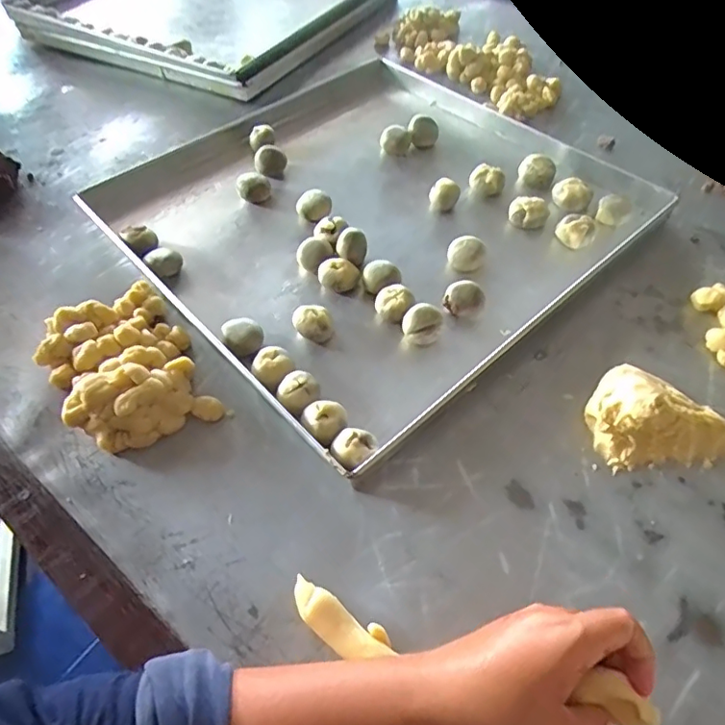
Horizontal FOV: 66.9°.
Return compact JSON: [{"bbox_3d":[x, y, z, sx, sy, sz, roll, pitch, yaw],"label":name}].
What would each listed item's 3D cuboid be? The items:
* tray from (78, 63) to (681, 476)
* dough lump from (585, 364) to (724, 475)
[{"bbox_3d":[0.008,-0.194,0.662,0.514,0.028,0.515,-38,61,-23],"label":"tray"},{"bbox_3d":[0.256,0.039,0.472,0.118,0.041,0.093,-3,53,0],"label":"dough lump"}]

